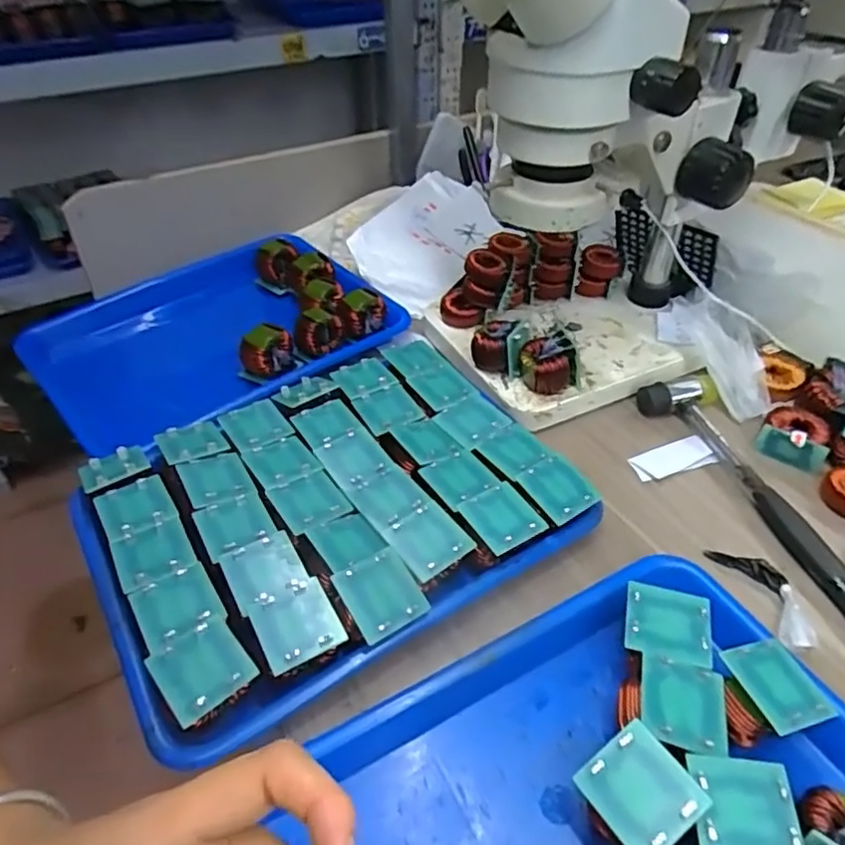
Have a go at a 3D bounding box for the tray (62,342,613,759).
[{"bbox_3d":[-0.068,0.059,0.450,0.310,0.053,0.248,-26,48,-26],"label":"tray"}]

